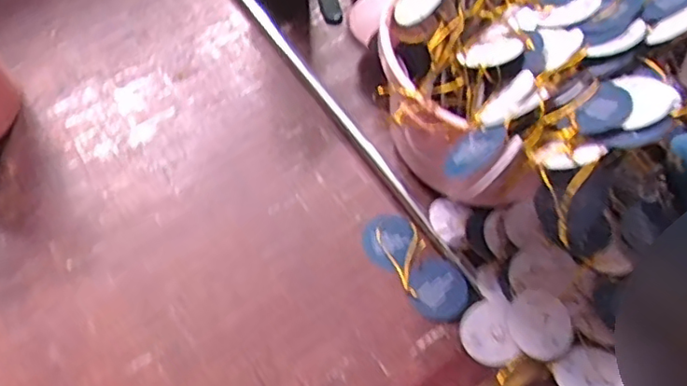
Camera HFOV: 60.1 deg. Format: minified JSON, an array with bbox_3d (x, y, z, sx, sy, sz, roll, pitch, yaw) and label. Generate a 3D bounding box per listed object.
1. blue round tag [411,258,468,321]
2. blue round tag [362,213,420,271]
[{"bbox_3d":[0.083,0.082,0.518,0.047,0.008,0.053,-2,61,1],"label":"blue round tag"},{"bbox_3d":[0.044,0.044,0.549,0.049,0.004,0.055,-30,64,-7],"label":"blue round tag"}]

